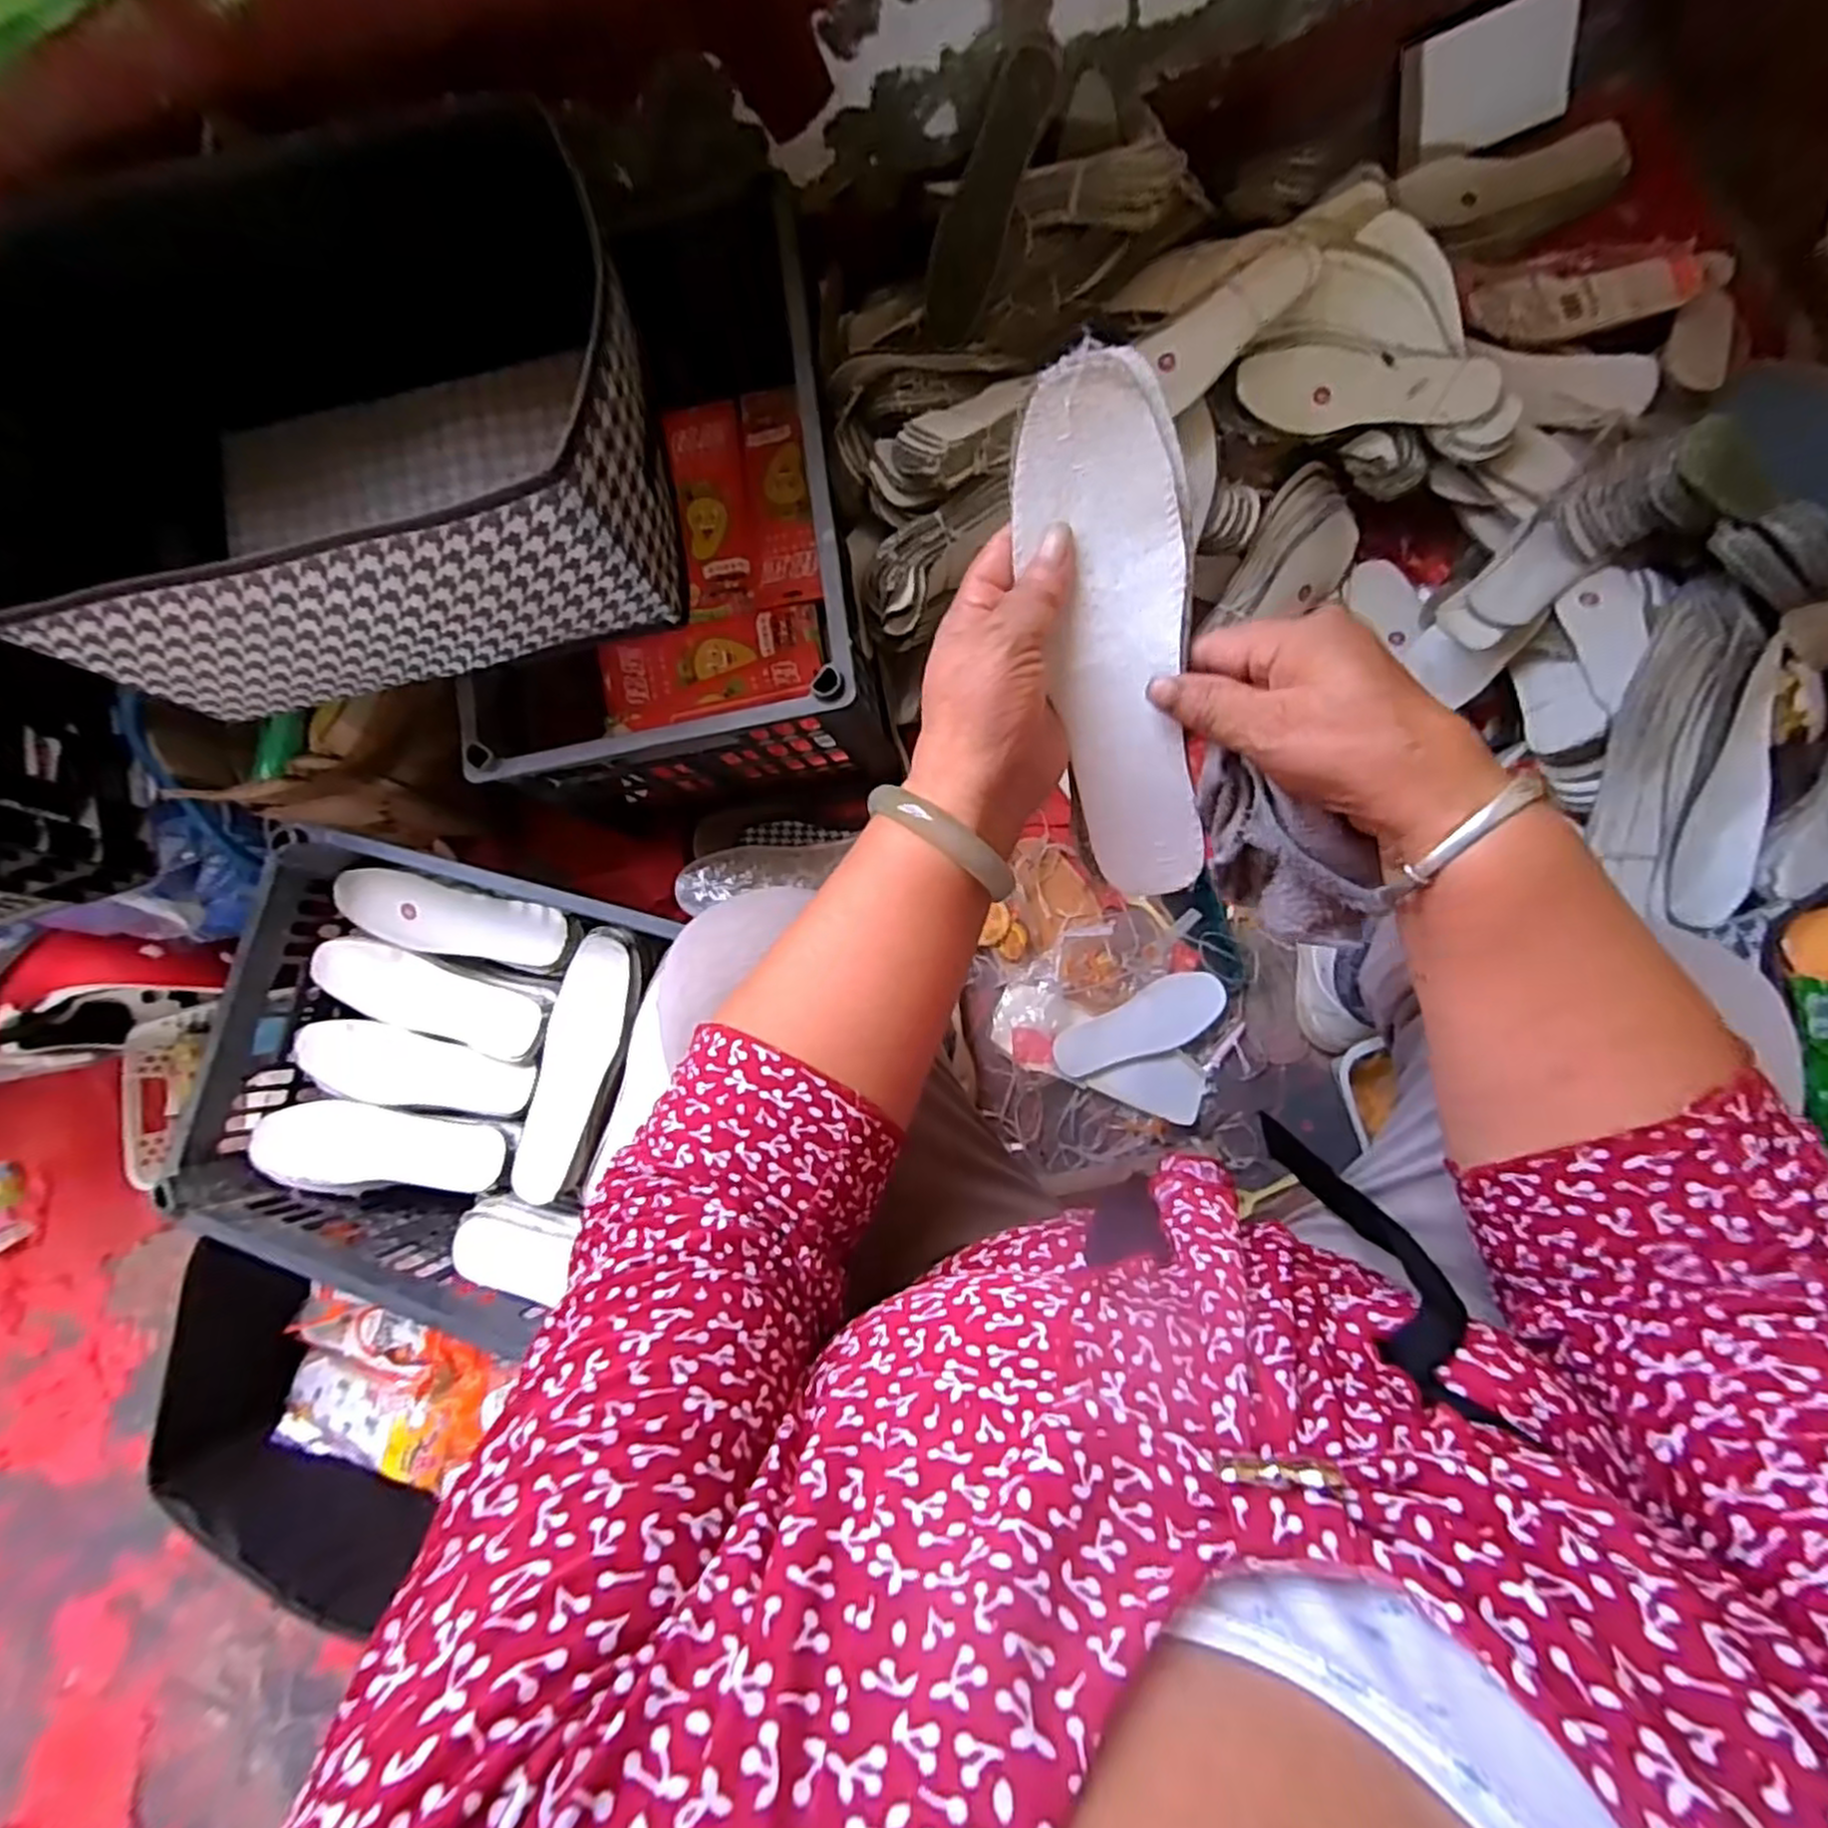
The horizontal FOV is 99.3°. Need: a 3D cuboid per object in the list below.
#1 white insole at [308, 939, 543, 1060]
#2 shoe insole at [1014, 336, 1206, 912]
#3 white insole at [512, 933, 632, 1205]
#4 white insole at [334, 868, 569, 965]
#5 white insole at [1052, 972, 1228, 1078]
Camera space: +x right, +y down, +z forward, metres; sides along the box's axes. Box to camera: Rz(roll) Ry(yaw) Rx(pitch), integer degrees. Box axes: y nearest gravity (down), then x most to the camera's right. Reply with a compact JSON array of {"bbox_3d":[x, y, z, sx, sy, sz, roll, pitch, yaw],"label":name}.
[{"bbox_3d":[-0.439,0.076,0.704,0.221,0.026,0.070,15,87,10],"label":"white insole"},{"bbox_3d":[0.087,-0.111,0.336,0.064,0.010,0.217,-6,113,17],"label":"shoe insole"},{"bbox_3d":[-0.299,0.135,0.686,0.059,0.030,0.232,14,87,9],"label":"white insole"},{"bbox_3d":[-0.420,0.006,0.698,0.222,0.017,0.062,12,86,9],"label":"white insole"},{"bbox_3d":[0.223,0.110,0.766,0.172,0.019,0.063,-25,82,5],"label":"white insole"}]

